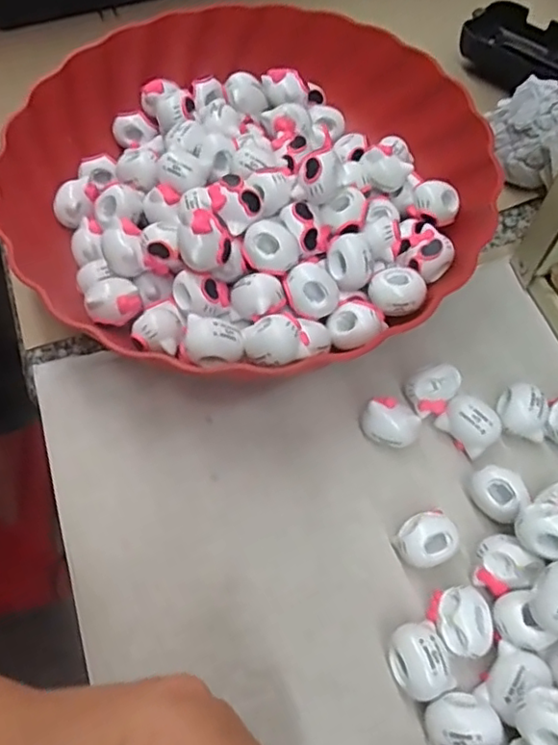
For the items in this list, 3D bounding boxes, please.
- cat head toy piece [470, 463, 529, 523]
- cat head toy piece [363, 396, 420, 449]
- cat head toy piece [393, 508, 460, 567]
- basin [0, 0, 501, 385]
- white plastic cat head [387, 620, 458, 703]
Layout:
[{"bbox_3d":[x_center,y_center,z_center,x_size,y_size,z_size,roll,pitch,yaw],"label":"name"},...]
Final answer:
[{"bbox_3d":[0.093,0.054,0.256,0.016,0.023,0.023,-31,67,-20],"label":"cat head toy piece"},{"bbox_3d":[0.051,0.024,0.271,0.025,0.020,0.017,16,61,5],"label":"cat head toy piece"},{"bbox_3d":[0.061,0.071,0.247,0.023,0.020,0.020,-24,65,-16],"label":"cat head toy piece"},{"bbox_3d":[-0.014,-0.105,0.317,0.231,0.064,0.240,2,60,-3],"label":"basin"},{"bbox_3d":[0.053,0.109,0.225,0.021,0.020,0.025,-16,63,-13],"label":"white plastic cat head"}]

